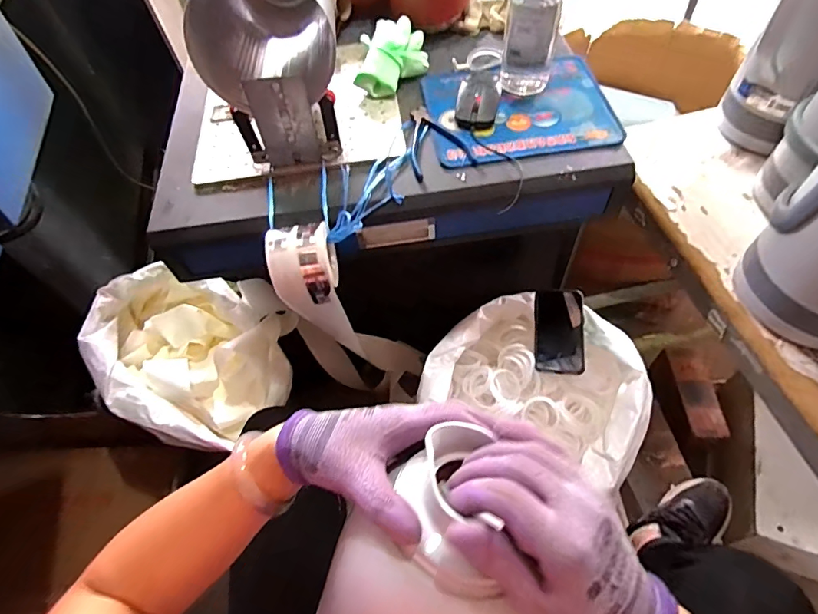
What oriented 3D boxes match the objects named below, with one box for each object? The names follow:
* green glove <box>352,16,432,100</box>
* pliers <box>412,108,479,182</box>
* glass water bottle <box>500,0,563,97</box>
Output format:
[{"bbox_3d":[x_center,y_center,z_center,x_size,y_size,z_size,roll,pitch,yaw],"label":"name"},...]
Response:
[{"bbox_3d":[-0.026,-0.393,0.732,0.102,0.060,0.132,3,57,8],"label":"green glove"},{"bbox_3d":[0.040,-0.242,0.662,0.086,0.013,0.142,-10,56,-1],"label":"pliers"},{"bbox_3d":[0.175,-0.407,0.641,0.073,0.199,0.082,11,58,13],"label":"glass water bottle"}]

